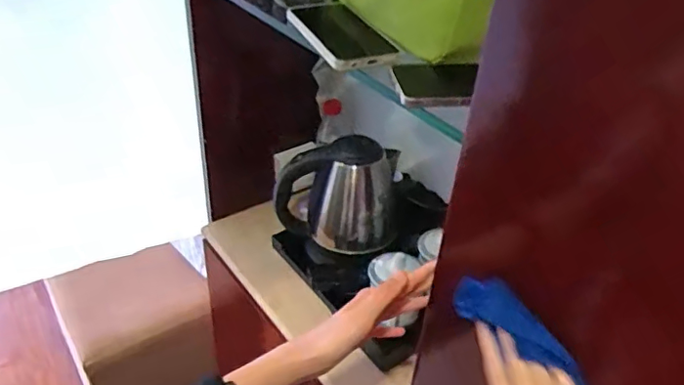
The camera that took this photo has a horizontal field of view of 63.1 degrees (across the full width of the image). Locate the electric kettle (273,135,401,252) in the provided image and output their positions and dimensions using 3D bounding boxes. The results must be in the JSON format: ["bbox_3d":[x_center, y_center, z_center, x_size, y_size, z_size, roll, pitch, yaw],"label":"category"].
[{"bbox_3d":[-0.008,0.008,0.951,0.199,0.193,0.120,7,37,5],"label":"electric kettle"}]

